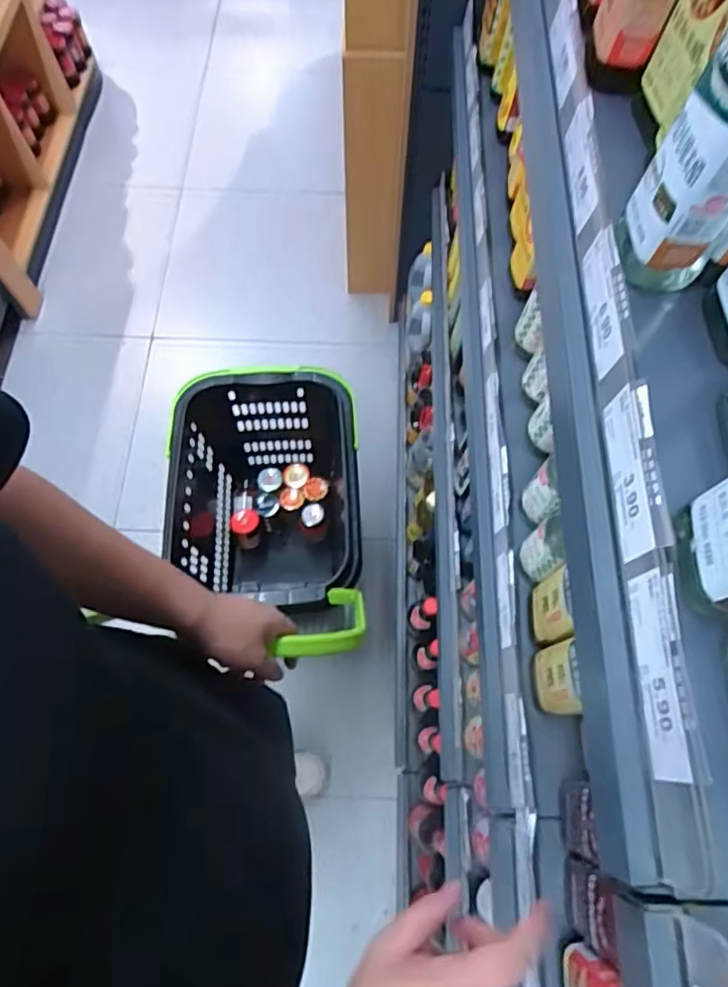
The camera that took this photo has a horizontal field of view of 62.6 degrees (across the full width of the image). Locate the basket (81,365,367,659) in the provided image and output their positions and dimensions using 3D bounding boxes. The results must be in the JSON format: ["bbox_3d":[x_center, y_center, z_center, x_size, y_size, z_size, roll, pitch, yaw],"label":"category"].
[{"bbox_3d":[-0.222,0.038,1.407,0.409,0.484,0.544,-1,68,-1],"label":"basket"}]

